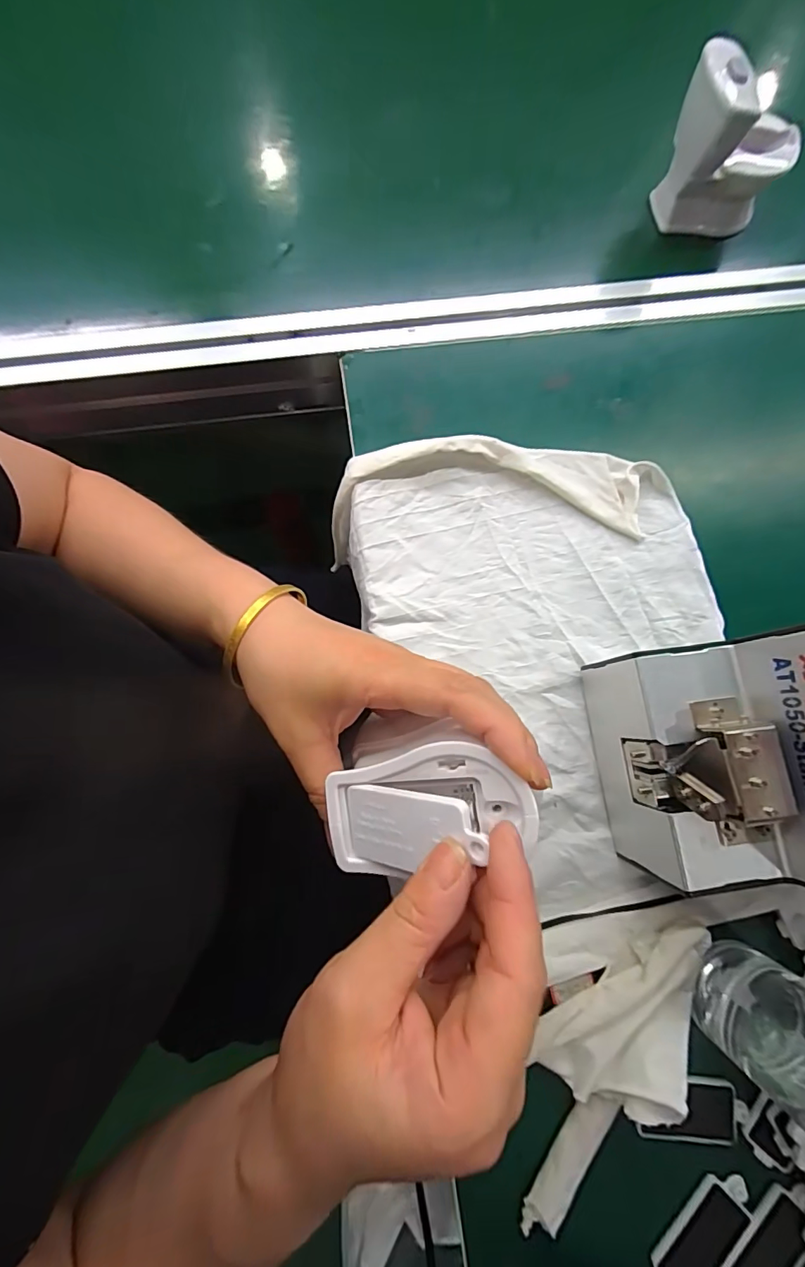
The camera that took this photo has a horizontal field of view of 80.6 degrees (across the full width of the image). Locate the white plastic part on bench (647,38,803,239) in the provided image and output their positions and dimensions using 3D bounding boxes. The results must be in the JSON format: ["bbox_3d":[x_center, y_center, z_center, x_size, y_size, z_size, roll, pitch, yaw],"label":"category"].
[{"bbox_3d":[0.264,-0.381,0.375,0.095,0.096,0.065,2,79,0],"label":"white plastic part on bench"}]

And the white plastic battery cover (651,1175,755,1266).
[{"bbox_3d":[0.178,0.353,0.278,0.035,0.005,0.070,44,81,7],"label":"white plastic battery cover"}]

